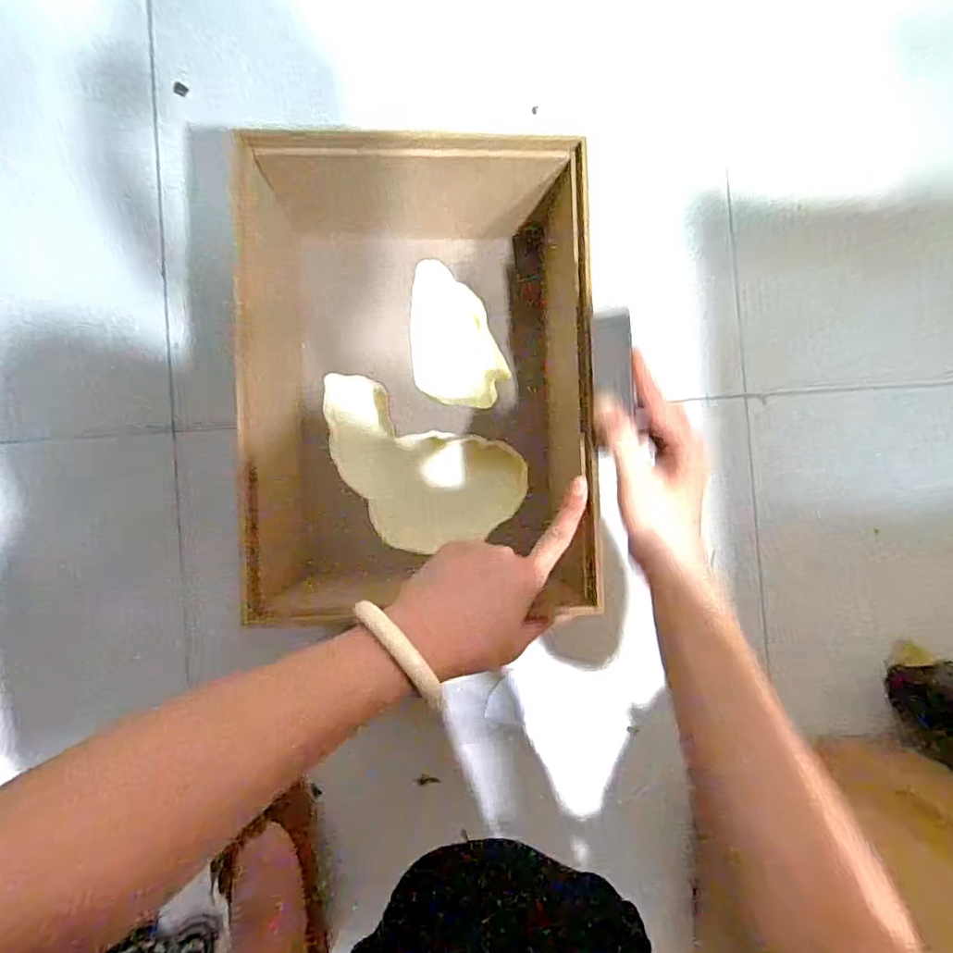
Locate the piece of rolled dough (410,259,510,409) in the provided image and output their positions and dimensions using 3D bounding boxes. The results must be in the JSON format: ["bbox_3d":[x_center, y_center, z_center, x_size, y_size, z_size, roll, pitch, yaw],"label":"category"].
[{"bbox_3d":[-0.019,-0.137,0.555,0.087,0.026,0.137,-7,90,-3],"label":"piece of rolled dough"}]

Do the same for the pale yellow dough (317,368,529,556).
[{"bbox_3d":[-0.066,-0.003,0.556,0.213,0.032,0.127,27,88,-2],"label":"pale yellow dough"}]

